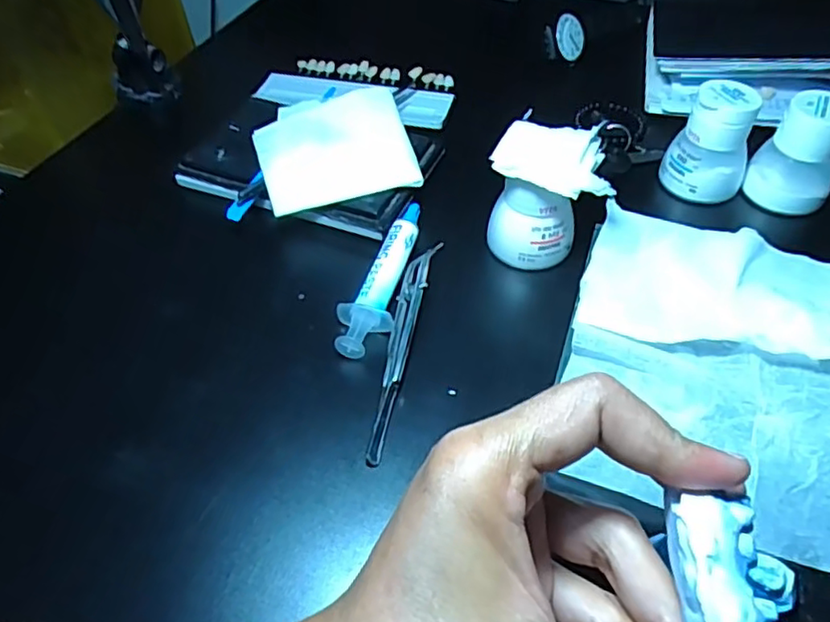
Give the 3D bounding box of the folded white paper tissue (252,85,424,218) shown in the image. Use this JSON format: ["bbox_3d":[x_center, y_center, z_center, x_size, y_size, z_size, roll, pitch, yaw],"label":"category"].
[{"bbox_3d":[-0.053,-0.109,0.411,0.094,0.007,0.102,-15,55,-7],"label":"folded white paper tissue"}]

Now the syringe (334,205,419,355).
[{"bbox_3d":[-0.017,-0.022,0.357,0.027,0.011,0.115,12,51,12],"label":"syringe"}]

